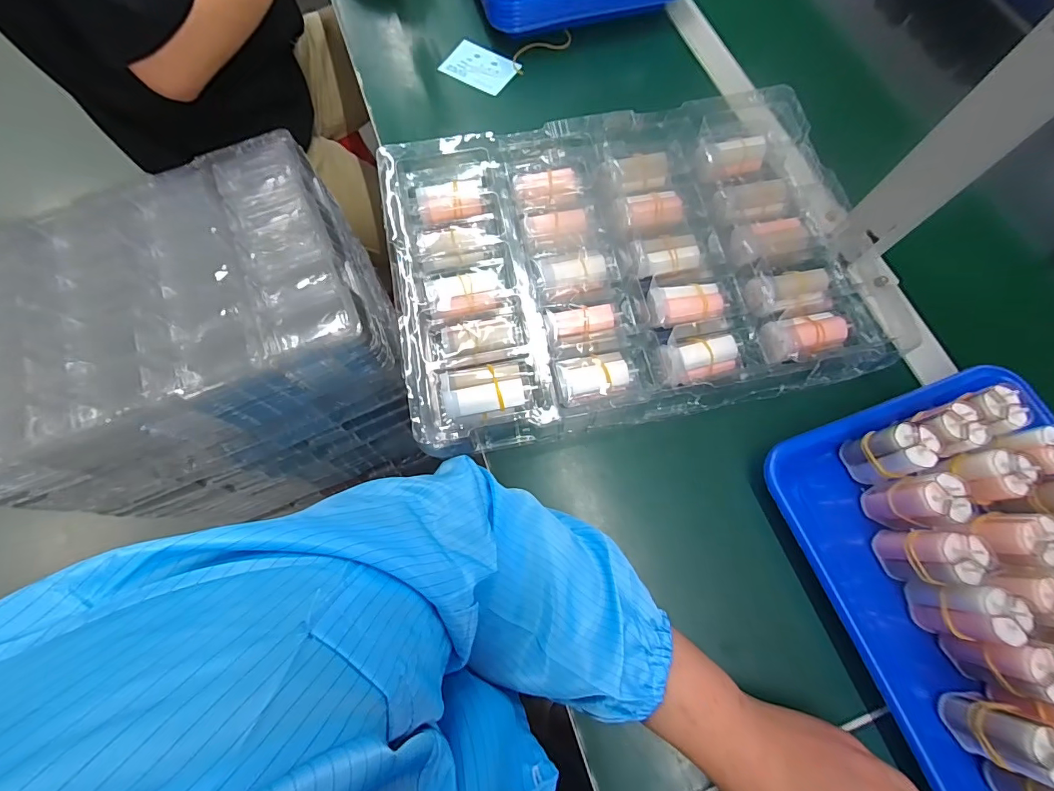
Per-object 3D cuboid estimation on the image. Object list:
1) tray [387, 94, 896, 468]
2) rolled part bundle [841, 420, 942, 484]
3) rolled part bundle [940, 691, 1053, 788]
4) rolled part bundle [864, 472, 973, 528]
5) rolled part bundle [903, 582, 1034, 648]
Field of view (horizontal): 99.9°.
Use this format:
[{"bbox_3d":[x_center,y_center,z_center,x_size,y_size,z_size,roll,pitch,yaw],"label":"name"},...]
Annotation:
[{"bbox_3d":[0.102,-0.128,0.409,0.440,0.064,0.294,-9,72,-7],"label":"tray"},{"bbox_3d":[0.284,0.044,0.347,0.031,0.062,0.036,-14,72,-8],"label":"rolled part bundle"},{"bbox_3d":[0.310,0.220,0.287,0.033,0.061,0.036,1,71,-3],"label":"rolled part bundle"},{"bbox_3d":[0.289,0.081,0.335,0.026,0.069,0.034,-10,72,-7],"label":"rolled part bundle"},{"bbox_3d":[0.305,0.151,0.309,0.028,0.062,0.034,4,71,-2],"label":"rolled part bundle"}]

